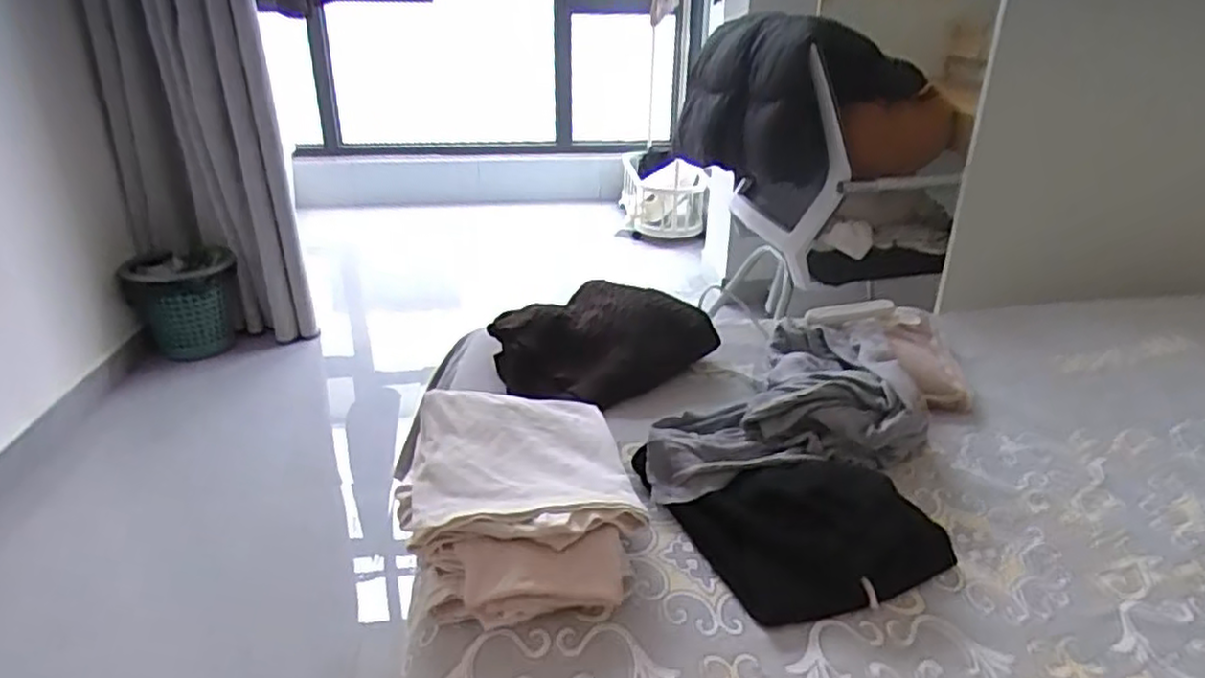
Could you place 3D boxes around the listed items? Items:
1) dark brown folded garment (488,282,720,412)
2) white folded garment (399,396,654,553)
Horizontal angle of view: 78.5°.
[{"bbox_3d":[-0.014,0.006,0.989,0.310,0.073,0.215,-15,30,-30],"label":"dark brown folded garment"},{"bbox_3d":[-0.085,0.116,0.711,0.206,0.048,0.233,-5,26,-11],"label":"white folded garment"}]

